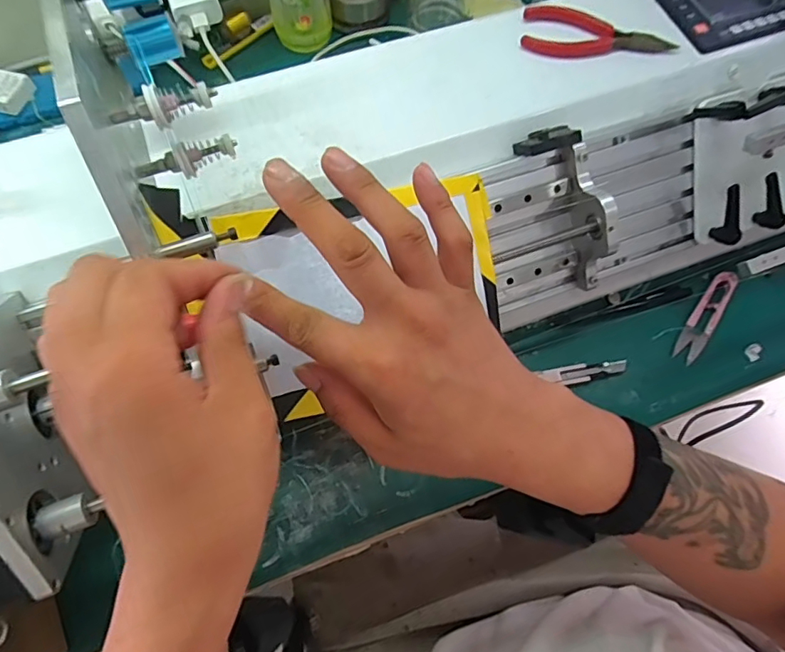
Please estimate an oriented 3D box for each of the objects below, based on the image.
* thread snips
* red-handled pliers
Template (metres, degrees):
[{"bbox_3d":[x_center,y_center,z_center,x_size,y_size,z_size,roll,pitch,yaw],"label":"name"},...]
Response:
[{"bbox_3d":[0.283,-0.009,0.471,0.022,0.012,0.094,31,83,11],"label":"thread snips"},{"bbox_3d":[0.167,-0.237,0.423,0.121,0.013,0.040,7,68,2],"label":"red-handled pliers"}]

